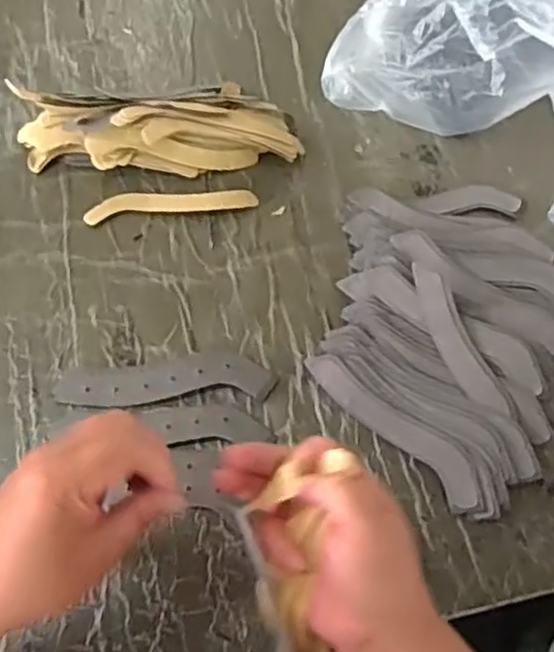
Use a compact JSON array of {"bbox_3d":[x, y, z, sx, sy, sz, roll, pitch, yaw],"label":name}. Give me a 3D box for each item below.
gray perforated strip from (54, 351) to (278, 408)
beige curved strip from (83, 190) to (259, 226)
[{"bbox_3d":[-0.086,0.042,0.538,0.164,0.006,0.043,-4,55,-4],"label":"gray perforated strip"},{"bbox_3d":[-0.092,-0.110,0.605,0.147,0.004,0.028,-7,66,-7],"label":"beige curved strip"}]

